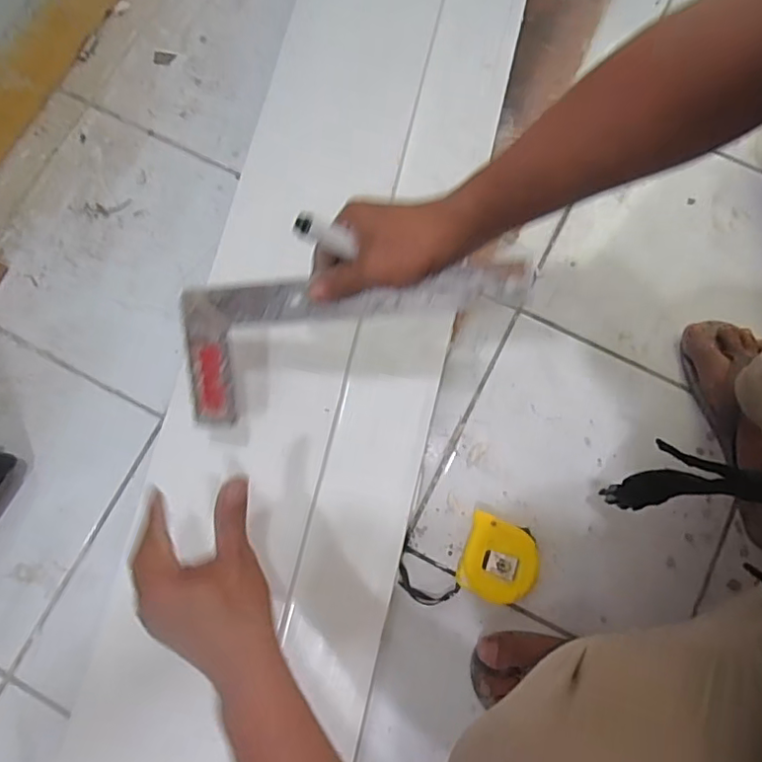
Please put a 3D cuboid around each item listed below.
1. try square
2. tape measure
[{"bbox_3d":[-0.029,-0.028,0.467,0.293,0.010,0.115,-2,101,14],"label":"try square"},{"bbox_3d":[0.118,0.180,0.574,0.069,0.044,0.077,19,78,4],"label":"tape measure"}]

